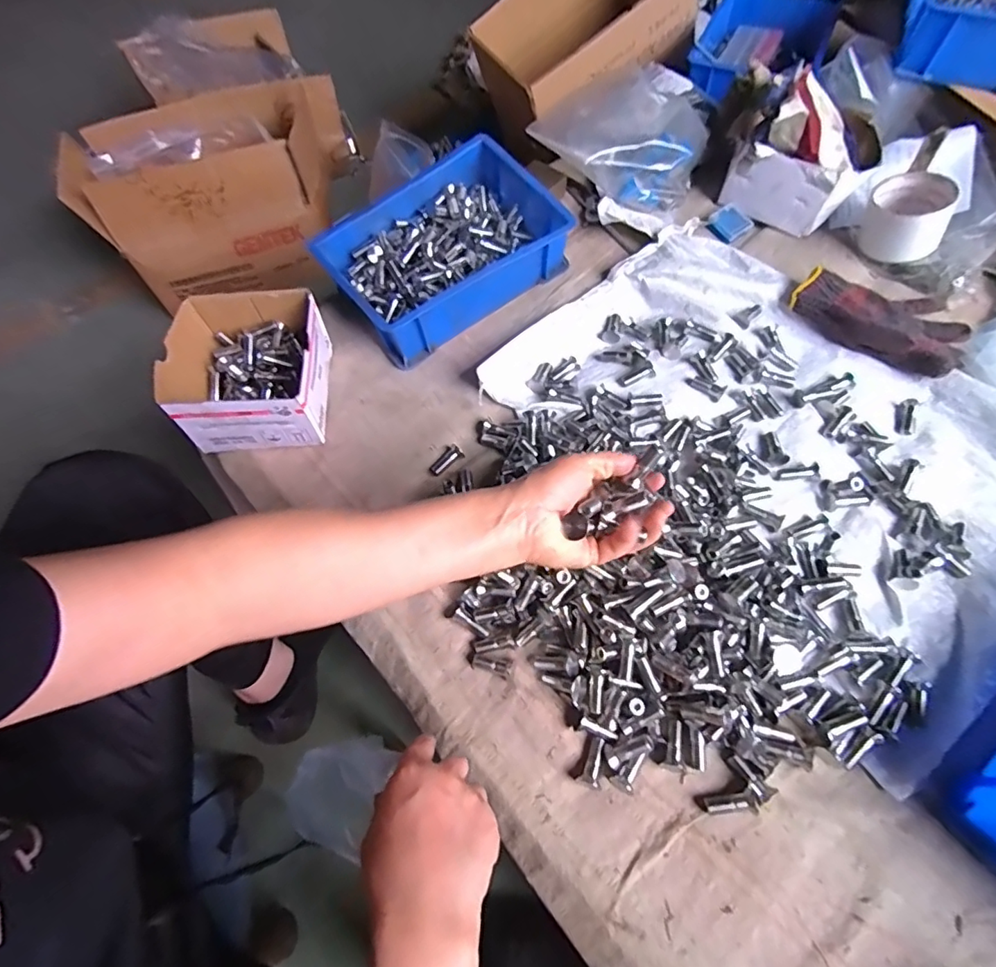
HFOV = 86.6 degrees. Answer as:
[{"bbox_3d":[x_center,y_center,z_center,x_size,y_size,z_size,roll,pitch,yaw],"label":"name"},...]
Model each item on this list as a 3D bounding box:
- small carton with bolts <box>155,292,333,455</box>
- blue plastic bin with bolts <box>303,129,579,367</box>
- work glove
[{"bbox_3d":[-0.254,-0.116,0.551,0.142,0.076,0.147,-5,63,1],"label":"small carton with bolts"},{"bbox_3d":[-0.056,-0.267,0.609,0.254,0.085,0.168,-32,66,-13],"label":"blue plastic bin with bolts"},{"bbox_3d":[0.417,-0.185,0.573,0.174,0.030,0.109,28,68,16],"label":"work glove"}]

